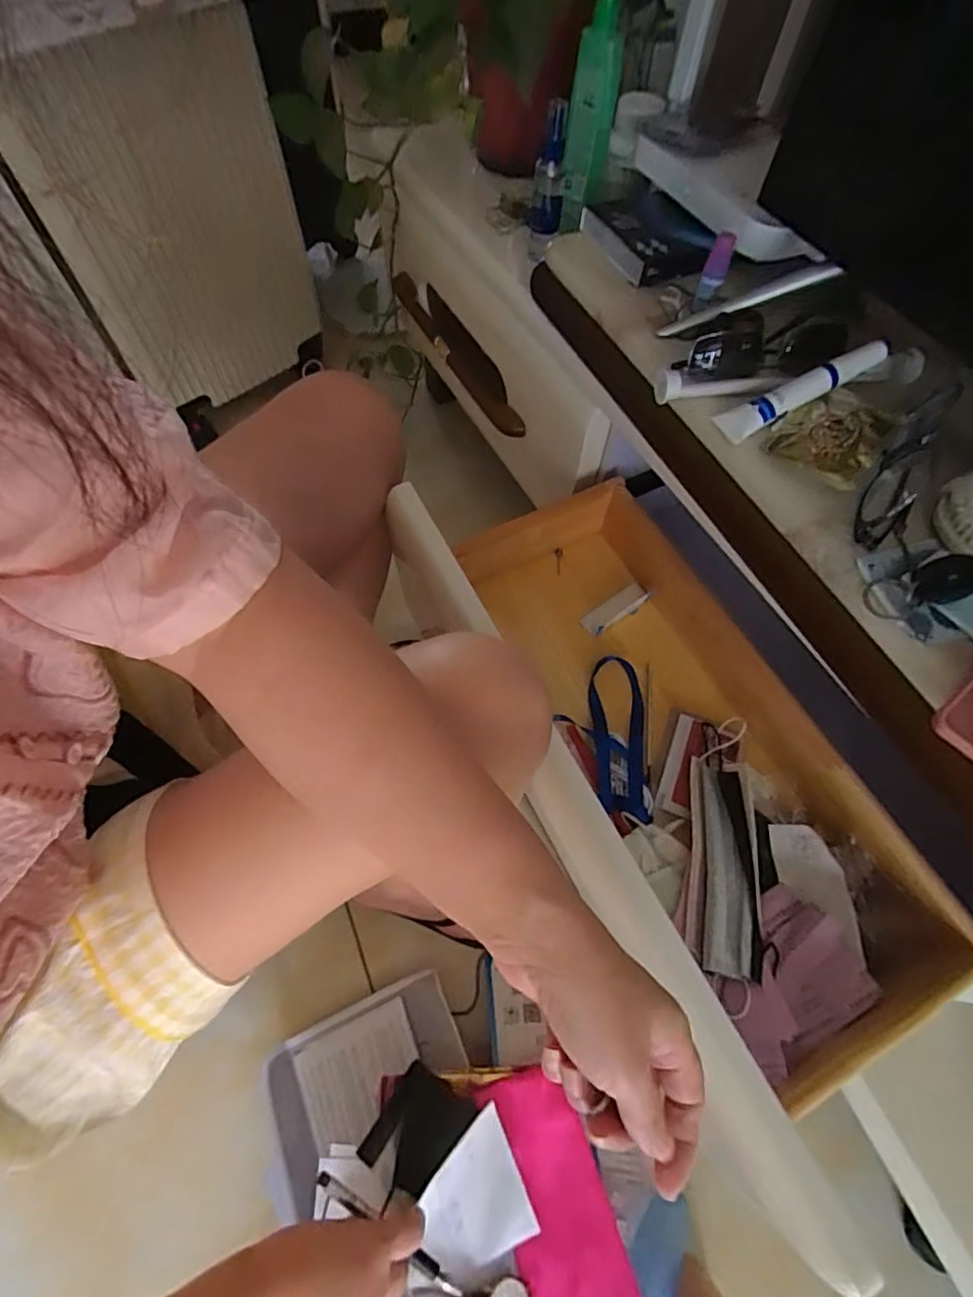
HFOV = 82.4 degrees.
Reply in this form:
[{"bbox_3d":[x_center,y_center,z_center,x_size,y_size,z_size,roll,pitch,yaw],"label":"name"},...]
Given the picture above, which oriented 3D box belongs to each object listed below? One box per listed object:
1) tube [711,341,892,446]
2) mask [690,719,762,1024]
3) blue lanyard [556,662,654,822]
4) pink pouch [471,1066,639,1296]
[{"bbox_3d":[0.232,-0.189,0.410,0.129,0.016,0.026,-27,66,0],"label":"tube"},{"bbox_3d":[0.212,0.176,0.499,0.052,0.034,0.239,12,63,4],"label":"mask"},{"bbox_3d":[0.120,0.087,0.567,0.089,0.022,0.171,5,62,1],"label":"blue lanyard"},{"bbox_3d":[0.060,0.486,0.498,0.090,0.028,0.176,-15,64,-10],"label":"pink pouch"}]

